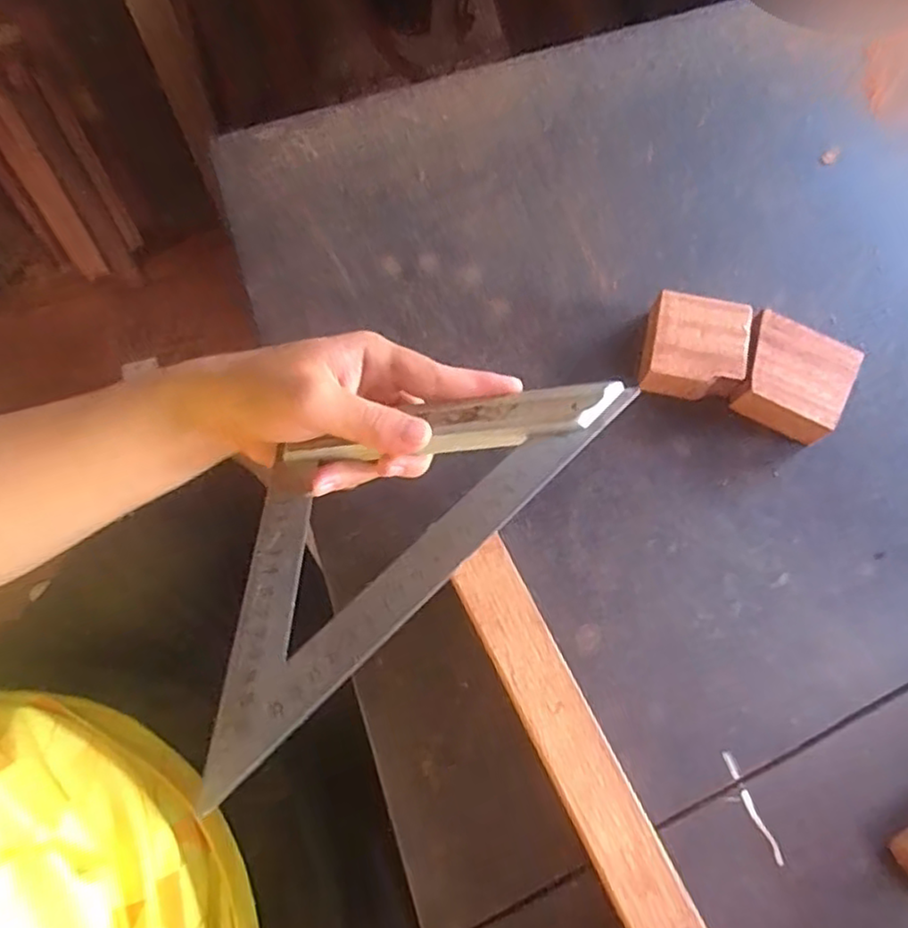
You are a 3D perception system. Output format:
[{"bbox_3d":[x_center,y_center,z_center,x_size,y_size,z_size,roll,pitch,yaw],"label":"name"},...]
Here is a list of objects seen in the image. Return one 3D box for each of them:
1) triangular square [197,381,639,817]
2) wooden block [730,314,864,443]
[{"bbox_3d":[-0.030,0.025,0.326,0.250,0.010,0.107,-41,56,-17],"label":"triangular square"},{"bbox_3d":[0.199,-0.049,0.402,0.060,0.026,0.059,23,76,6],"label":"wooden block"}]

